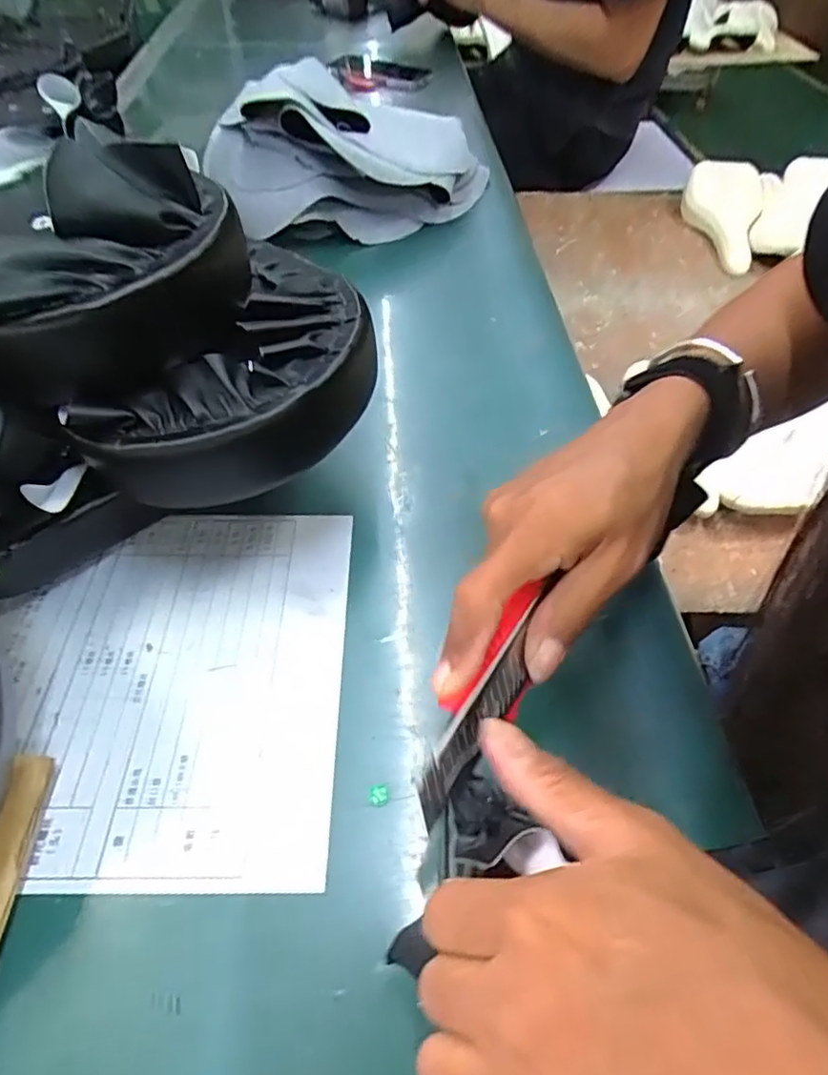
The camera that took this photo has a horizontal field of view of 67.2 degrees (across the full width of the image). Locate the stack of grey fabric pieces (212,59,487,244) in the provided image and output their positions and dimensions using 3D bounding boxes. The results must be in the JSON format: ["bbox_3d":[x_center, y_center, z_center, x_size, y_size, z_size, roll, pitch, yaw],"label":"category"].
[{"bbox_3d":[-0.053,-0.404,0.644,0.205,0.107,0.258,23,54,16],"label":"stack of grey fabric pieces"}]

